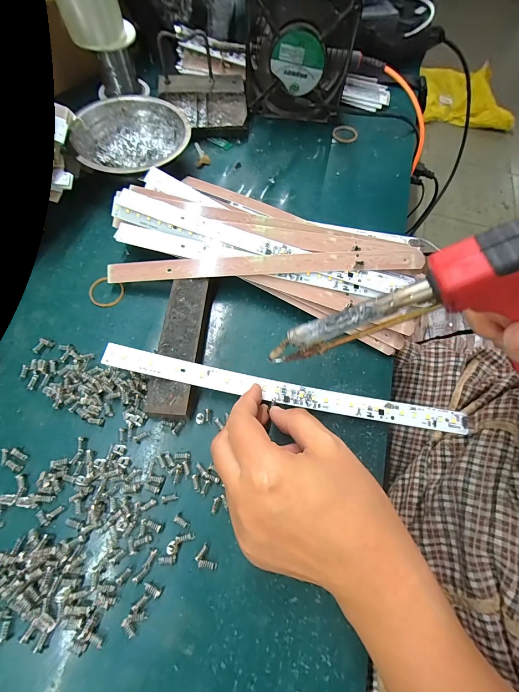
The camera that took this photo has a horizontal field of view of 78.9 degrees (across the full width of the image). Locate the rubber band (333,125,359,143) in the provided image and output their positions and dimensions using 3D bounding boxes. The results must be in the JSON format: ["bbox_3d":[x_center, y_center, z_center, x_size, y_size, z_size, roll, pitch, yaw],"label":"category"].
[{"bbox_3d":[0.113,-0.279,0.414,0.033,0.006,0.023,13,65,3],"label":"rubber band"}]

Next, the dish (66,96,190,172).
[{"bbox_3d":[-0.145,-0.231,0.361,0.122,0.038,0.122,1,65,-2],"label":"dish"}]

